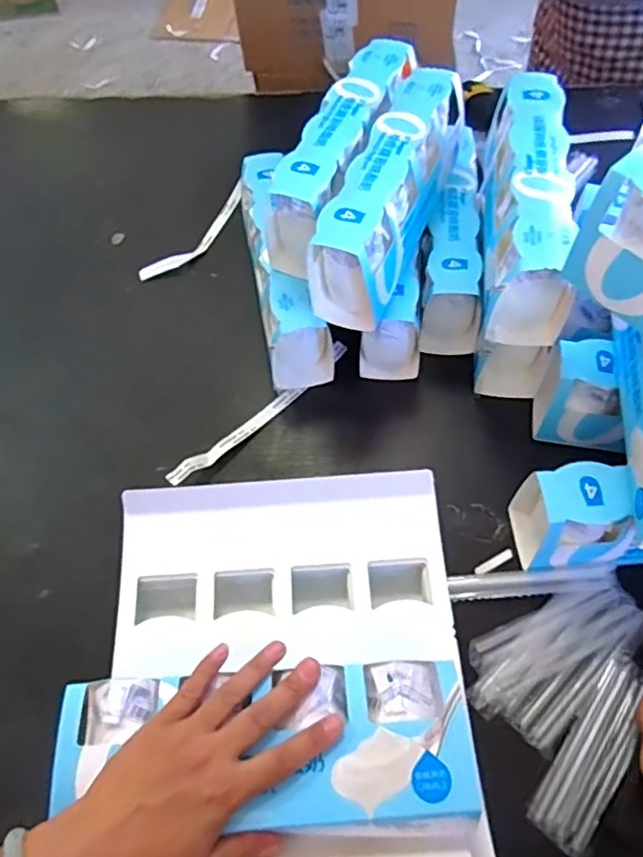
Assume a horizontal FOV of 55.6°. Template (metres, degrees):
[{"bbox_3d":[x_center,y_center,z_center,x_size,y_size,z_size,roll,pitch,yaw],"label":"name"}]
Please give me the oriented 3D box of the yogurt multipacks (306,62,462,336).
[{"bbox_3d":[0.072,-0.231,0.604,0.071,0.103,0.261,21,63,14],"label":"yogurt multipacks"}]

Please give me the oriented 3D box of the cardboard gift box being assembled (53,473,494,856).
[{"bbox_3d":[-0.038,0.184,0.448,0.282,0.081,0.314,-3,61,0],"label":"cardboard gift box being assembled"}]

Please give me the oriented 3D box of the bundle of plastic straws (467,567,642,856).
[{"bbox_3d":[0.216,0.220,0.502,0.168,0.015,0.152,-26,63,-12],"label":"bundle of plastic straws"}]

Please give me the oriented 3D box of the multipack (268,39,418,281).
[{"bbox_3d":[0.026,-0.286,0.637,0.069,0.099,0.272,21,63,14],"label":"multipack"}]

